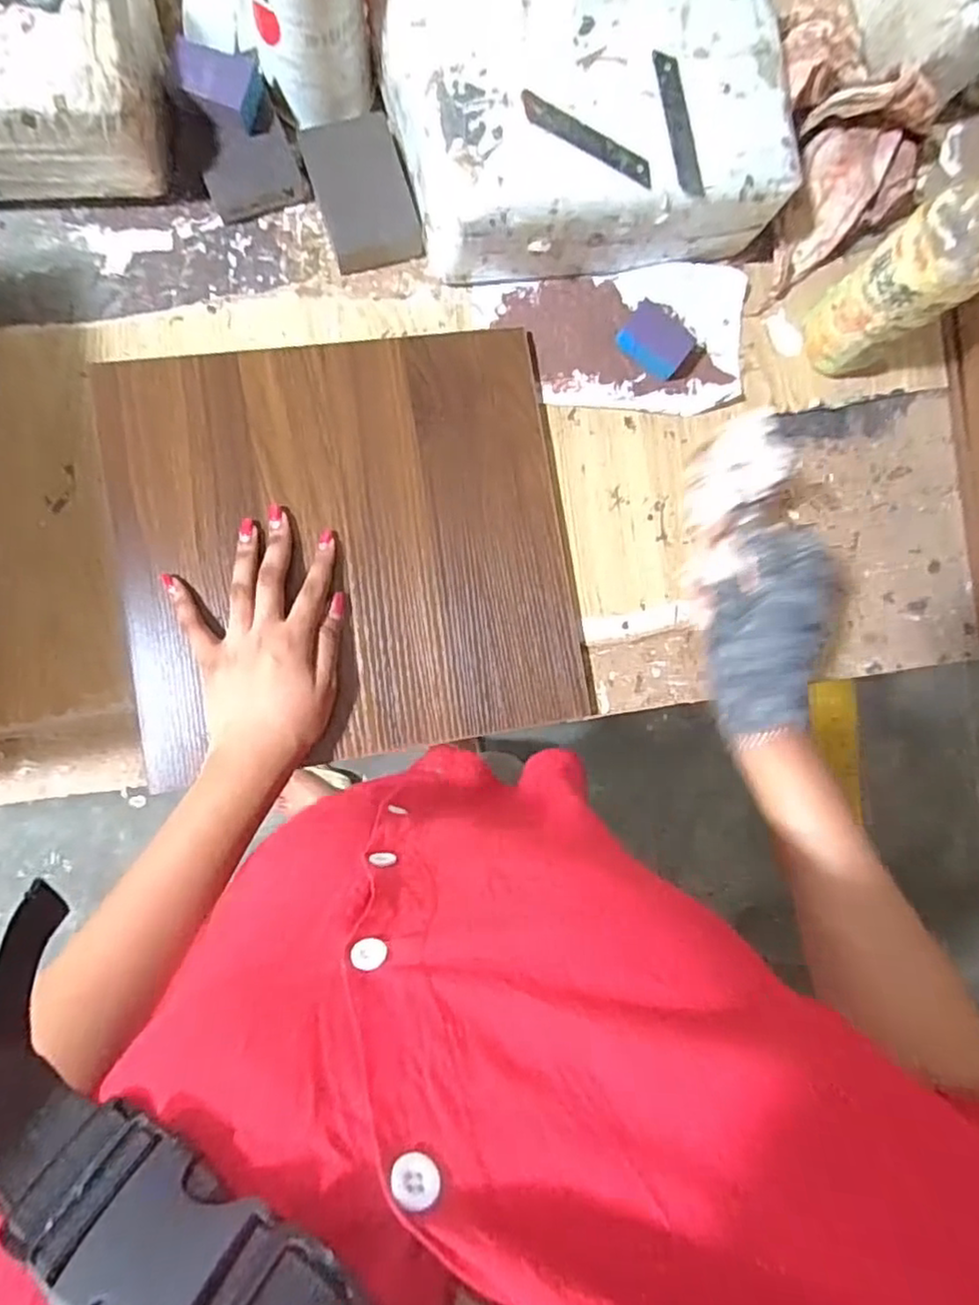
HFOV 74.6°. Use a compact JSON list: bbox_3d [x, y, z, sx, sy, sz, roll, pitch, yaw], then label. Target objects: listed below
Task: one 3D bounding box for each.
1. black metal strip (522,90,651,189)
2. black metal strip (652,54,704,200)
[{"bbox_3d":[0.067,-0.351,0.439,0.101,0.008,0.020,26,88,-8],"label":"black metal strip"},{"bbox_3d":[0.131,-0.369,0.447,0.019,0.006,0.097,-14,94,-8],"label":"black metal strip"}]

